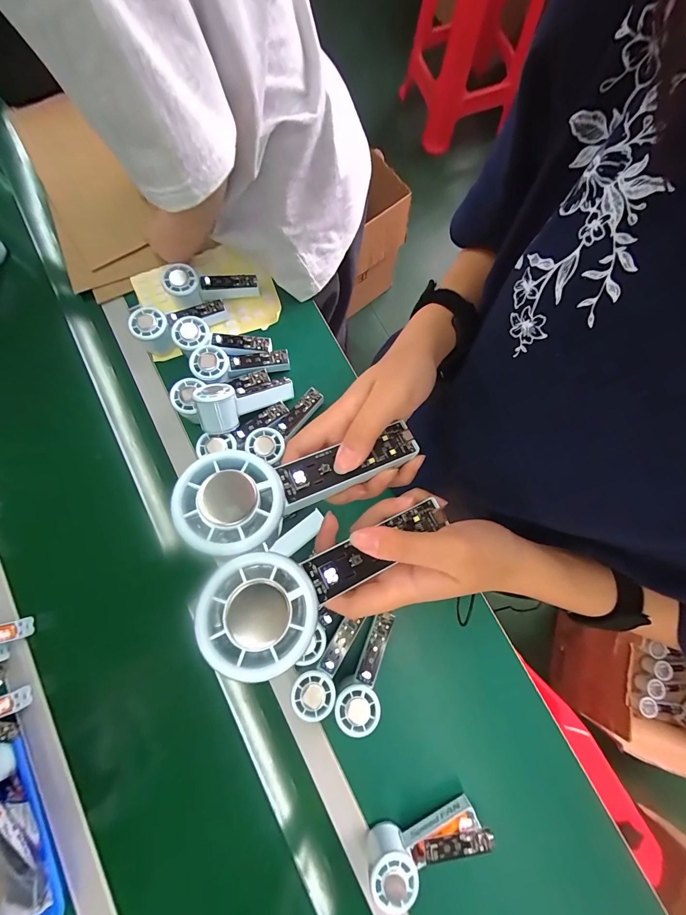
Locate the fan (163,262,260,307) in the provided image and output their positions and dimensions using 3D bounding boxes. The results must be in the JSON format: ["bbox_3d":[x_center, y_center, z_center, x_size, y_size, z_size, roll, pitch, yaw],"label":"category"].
[{"bbox_3d":[-0.215,-0.282,0.584,0.147,0.039,0.040,-9,78,-17],"label":"fan"}]

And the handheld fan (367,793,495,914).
[{"bbox_3d":[0.106,0.481,0.438,0.156,0.060,0.053,-18,79,-3],"label":"handheld fan"}]

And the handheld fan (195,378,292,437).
[{"bbox_3d":[-0.149,-0.083,0.538,0.148,0.061,0.053,-20,44,-37],"label":"handheld fan"}]

